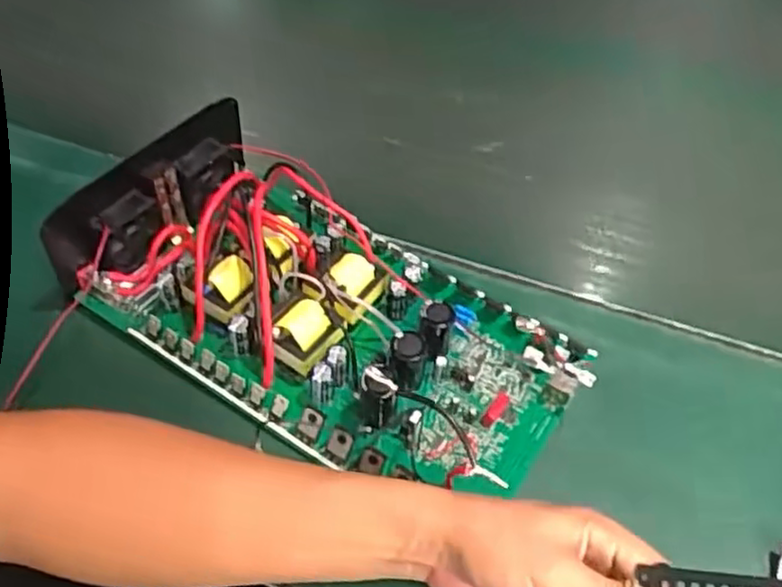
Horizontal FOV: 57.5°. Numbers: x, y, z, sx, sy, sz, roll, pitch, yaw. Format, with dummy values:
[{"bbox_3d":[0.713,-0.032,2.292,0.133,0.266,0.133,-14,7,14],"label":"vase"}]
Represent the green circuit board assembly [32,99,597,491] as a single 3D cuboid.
[{"bbox_3d":[-0.047,-0.003,0.498,0.356,0.085,0.176,26,52,20],"label":"green circuit board assembly"}]

